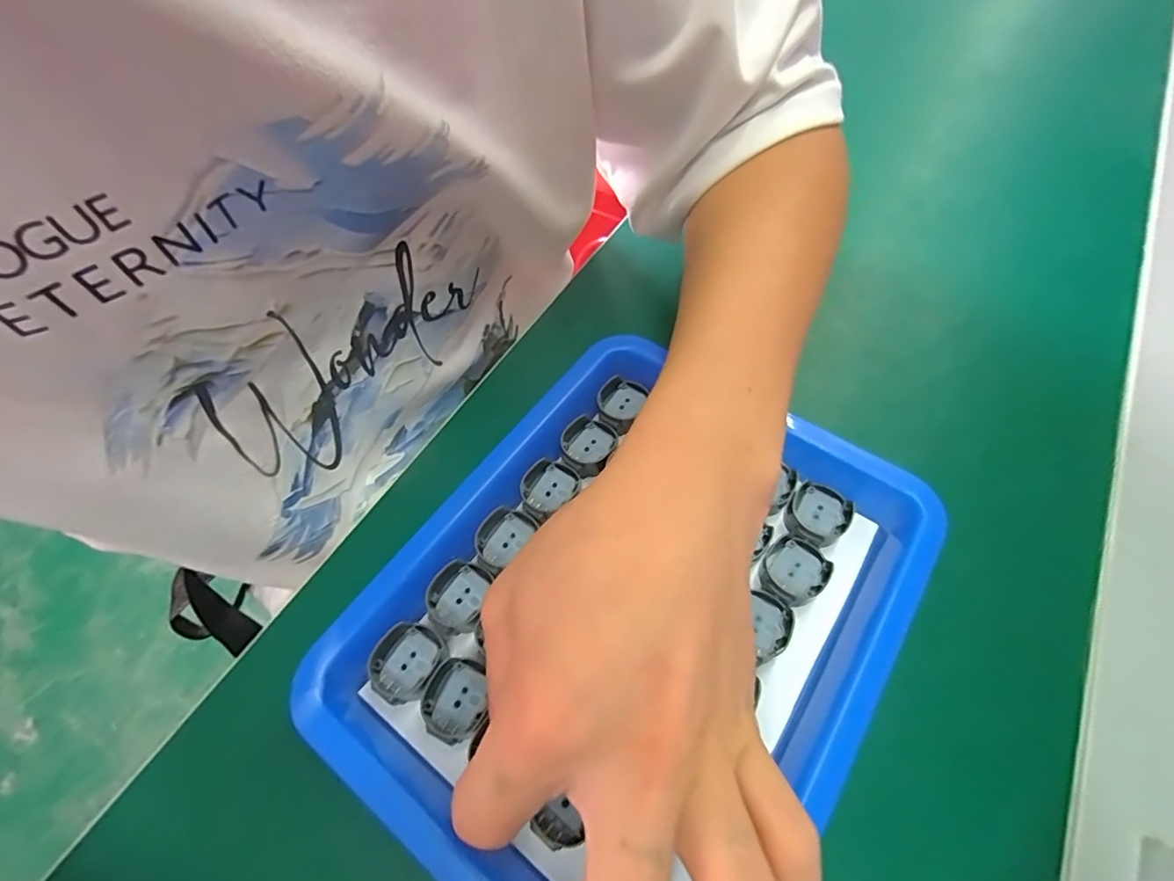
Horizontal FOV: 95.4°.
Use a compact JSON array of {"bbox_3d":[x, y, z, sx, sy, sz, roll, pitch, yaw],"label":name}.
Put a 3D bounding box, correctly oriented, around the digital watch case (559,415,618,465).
[{"bbox_3d":[0.000,0.000,0.259,0.025,0.007,0.025,35,66,21],"label":"digital watch case"}]

